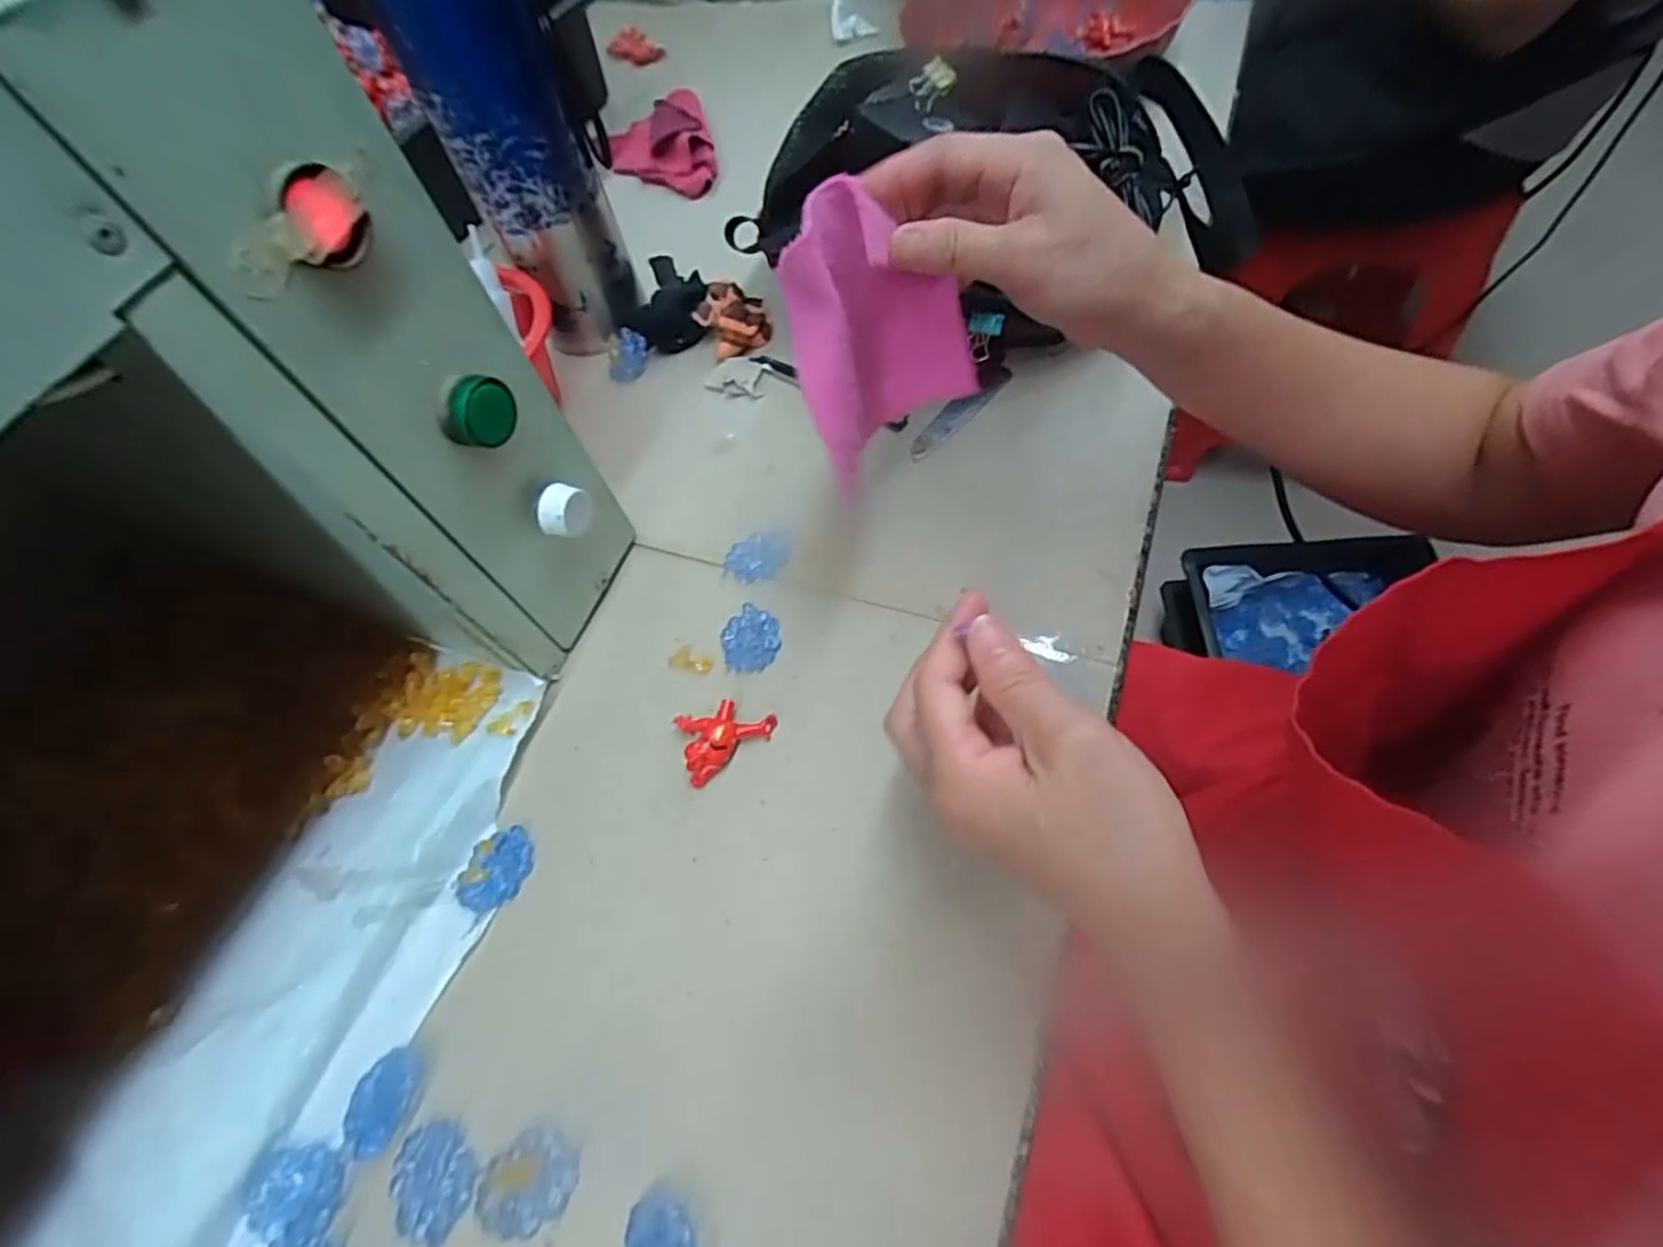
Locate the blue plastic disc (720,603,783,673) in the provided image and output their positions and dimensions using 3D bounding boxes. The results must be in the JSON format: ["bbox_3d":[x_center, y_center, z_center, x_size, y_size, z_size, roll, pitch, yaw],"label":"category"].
[{"bbox_3d":[-0.044,0.008,0.379,0.032,0.004,0.036,25,66,21],"label":"blue plastic disc"}]

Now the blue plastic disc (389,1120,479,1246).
[{"bbox_3d":[-0.154,0.214,0.273,0.032,0.004,0.036,-42,63,-17],"label":"blue plastic disc"}]

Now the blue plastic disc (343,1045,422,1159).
[{"bbox_3d":[-0.182,0.191,0.285,0.026,0.005,0.035,17,63,17],"label":"blue plastic disc"}]

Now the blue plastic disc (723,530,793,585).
[{"bbox_3d":[-0.042,-0.041,0.408,0.032,0.004,0.040,31,68,23],"label":"blue plastic disc"}]

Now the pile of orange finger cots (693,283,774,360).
[{"bbox_3d":[-0.070,-0.217,0.503,0.048,0.032,0.050,-19,59,-4],"label":"pile of orange finger cots"}]

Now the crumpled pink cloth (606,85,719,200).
[{"bbox_3d":[-0.161,-0.442,0.659,0.099,0.039,0.150,-15,59,-3],"label":"crumpled pink cloth"}]

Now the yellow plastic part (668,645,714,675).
[{"bbox_3d":[-0.075,0.019,0.377,0.026,0.006,0.011,16,63,16],"label":"yellow plastic part"}]

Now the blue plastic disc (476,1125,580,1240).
[{"bbox_3d":[-0.115,0.212,0.269,0.036,0.004,0.030,-31,60,-11],"label":"blue plastic disc"}]

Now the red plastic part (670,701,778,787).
[{"bbox_3d":[-0.051,0.054,0.349,0.047,0.015,0.036,-21,59,-5],"label":"red plastic part"}]

